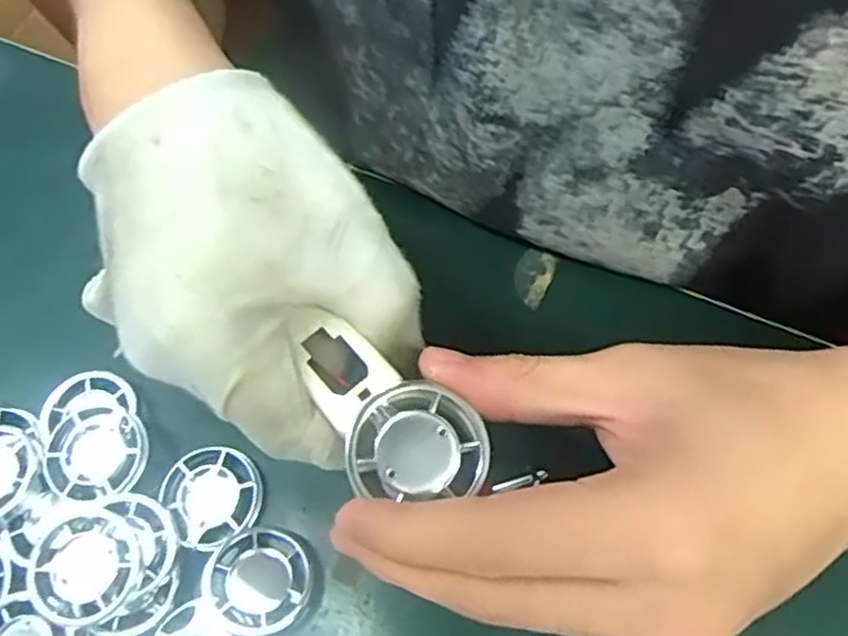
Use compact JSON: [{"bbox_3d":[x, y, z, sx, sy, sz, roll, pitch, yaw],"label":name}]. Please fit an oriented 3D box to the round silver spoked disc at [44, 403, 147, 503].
[{"bbox_3d":[-0.127,0.051,0.283,0.040,0.004,0.036,21,71,12],"label":"round silver spoked disc"}]

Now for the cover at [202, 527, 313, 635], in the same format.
[{"bbox_3d":[-0.060,0.096,0.270,0.038,0.005,0.036,-1,68,4],"label":"cover"}]

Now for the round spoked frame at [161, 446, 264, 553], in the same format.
[{"bbox_3d":[-0.083,0.068,0.283,0.039,0.011,0.038,-1,68,4],"label":"round spoked frame"}]

